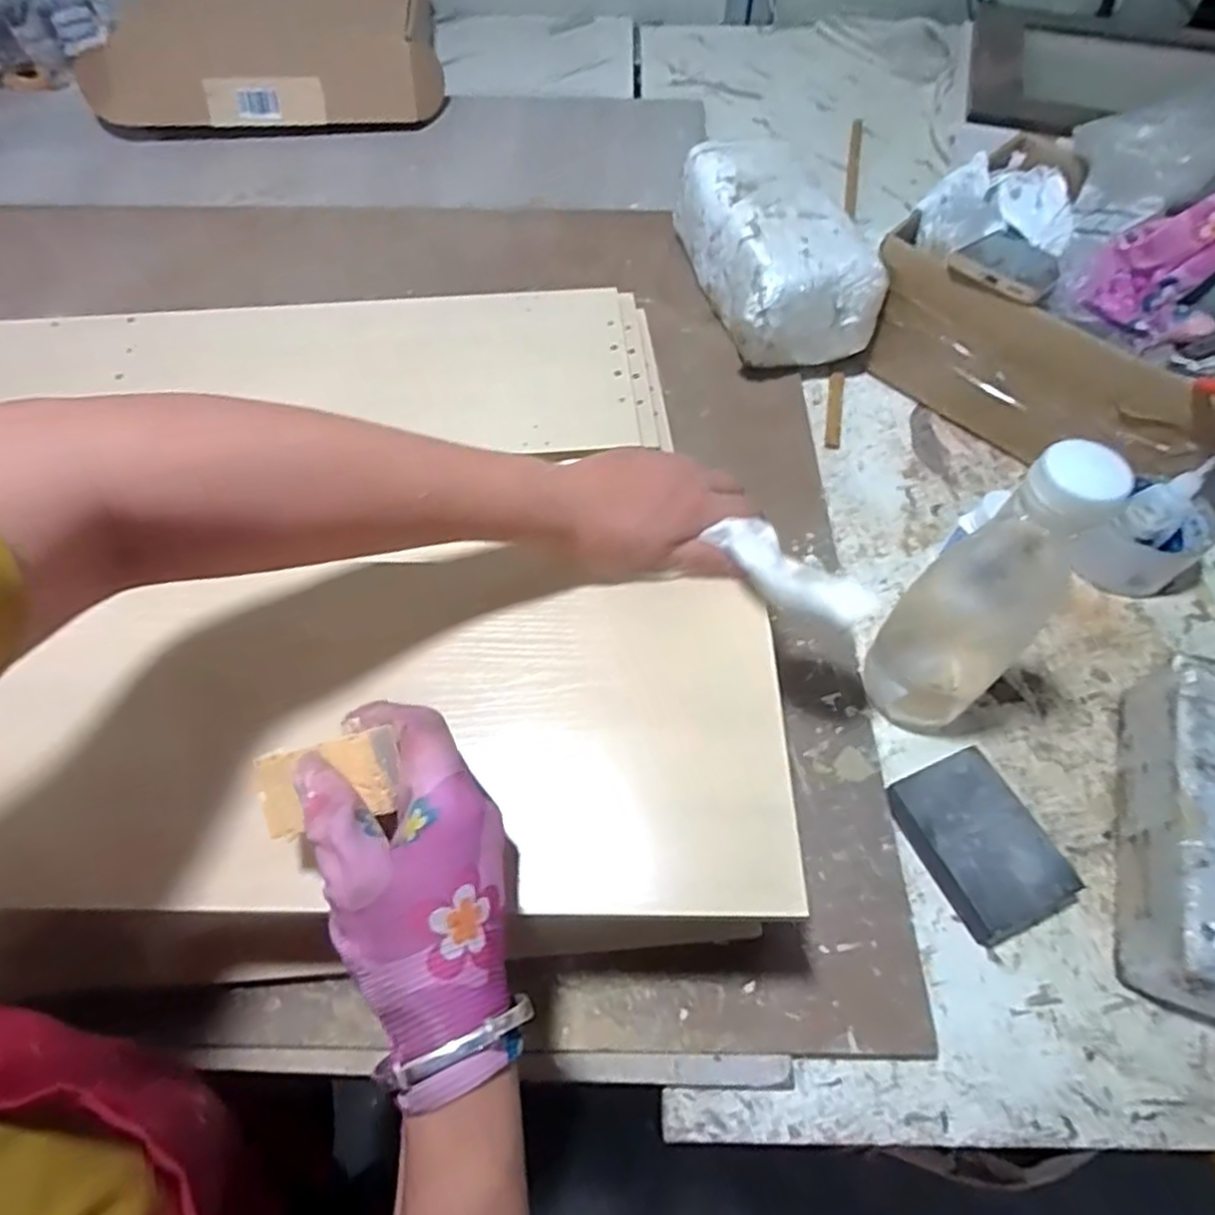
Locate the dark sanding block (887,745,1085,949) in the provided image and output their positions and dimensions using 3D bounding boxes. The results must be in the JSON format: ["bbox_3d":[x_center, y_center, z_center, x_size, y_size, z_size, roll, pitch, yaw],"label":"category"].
[{"bbox_3d":[0.229,0.148,0.436,0.078,0.024,0.102,-22,62,-12],"label":"dark sanding block"}]

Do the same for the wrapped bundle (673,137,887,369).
[{"bbox_3d":[0.155,-0.343,0.672,0.127,0.101,0.235,-12,60,-7],"label":"wrapped bundle"}]

